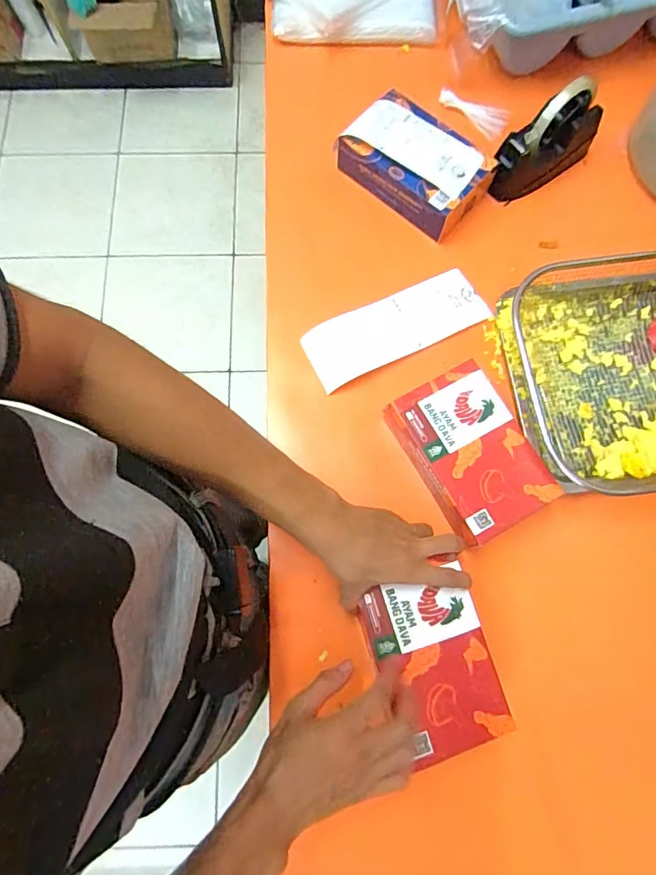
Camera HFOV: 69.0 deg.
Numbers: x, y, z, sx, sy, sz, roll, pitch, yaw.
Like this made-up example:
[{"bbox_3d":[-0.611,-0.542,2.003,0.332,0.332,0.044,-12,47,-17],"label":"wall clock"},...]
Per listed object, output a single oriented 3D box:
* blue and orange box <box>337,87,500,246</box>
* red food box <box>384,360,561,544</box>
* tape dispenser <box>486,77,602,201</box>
[{"bbox_3d":[0.115,-0.361,0.628,0.181,0.057,0.115,39,77,9],"label":"blue and orange box"},{"bbox_3d":[0.156,0.019,0.532,0.118,0.046,0.174,-28,77,-8],"label":"red food box"},{"bbox_3d":[0.286,-0.392,0.625,0.151,0.099,0.065,-34,78,-10],"label":"tape dispenser"}]

